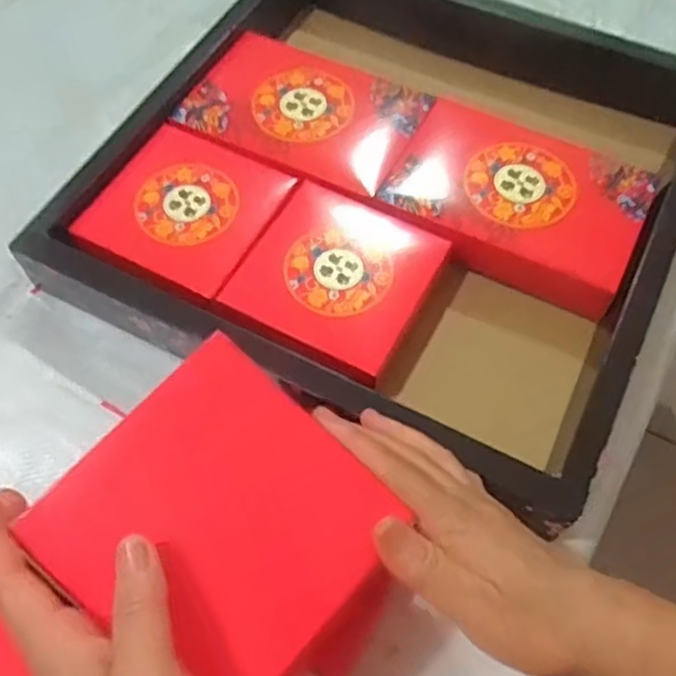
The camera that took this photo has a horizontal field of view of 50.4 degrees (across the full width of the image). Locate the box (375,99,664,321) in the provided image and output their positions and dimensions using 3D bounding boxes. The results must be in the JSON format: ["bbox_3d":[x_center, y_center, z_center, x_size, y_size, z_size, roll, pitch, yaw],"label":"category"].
[{"bbox_3d":[0.145,-0.110,0.589,0.195,0.055,0.140,26,64,14],"label":"box"}]

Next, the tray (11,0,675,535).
[{"bbox_3d":[0.051,-0.135,0.588,0.439,0.057,0.432,24,64,13],"label":"tray"}]

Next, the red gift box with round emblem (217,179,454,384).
[{"bbox_3d":[0.000,-0.040,0.549,0.128,0.047,0.134,26,64,14],"label":"red gift box with round emblem"}]

